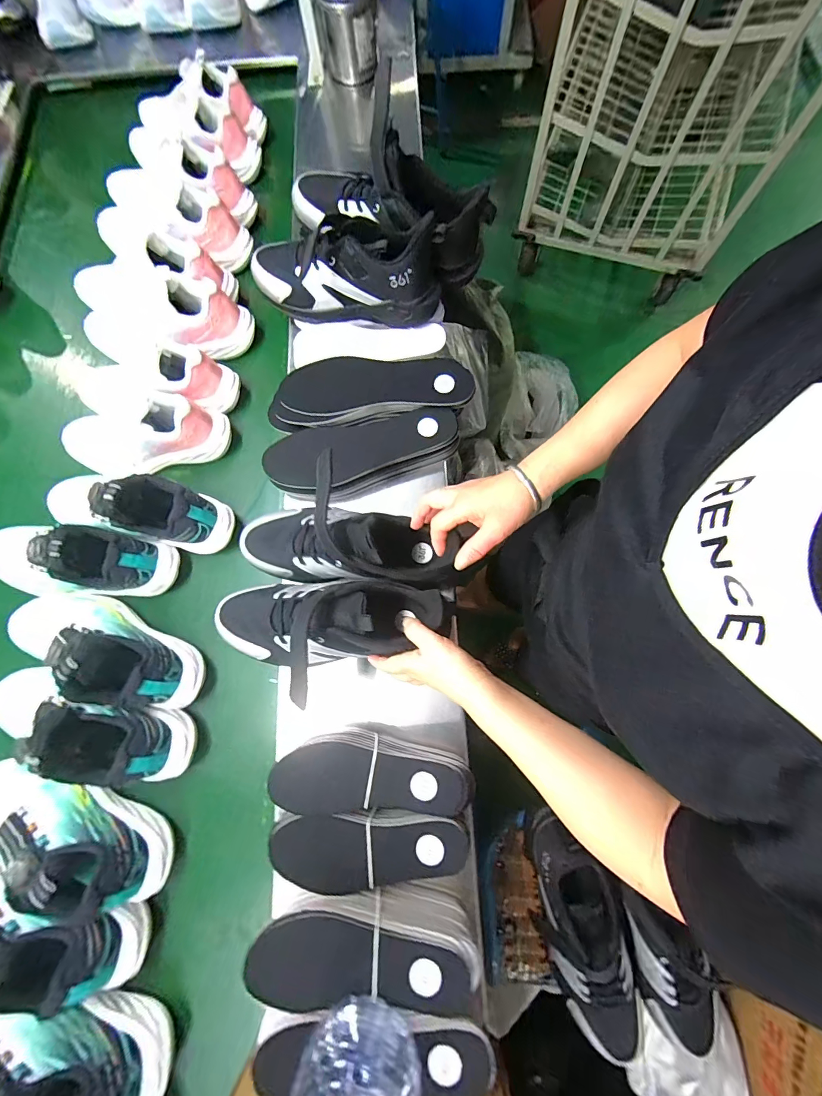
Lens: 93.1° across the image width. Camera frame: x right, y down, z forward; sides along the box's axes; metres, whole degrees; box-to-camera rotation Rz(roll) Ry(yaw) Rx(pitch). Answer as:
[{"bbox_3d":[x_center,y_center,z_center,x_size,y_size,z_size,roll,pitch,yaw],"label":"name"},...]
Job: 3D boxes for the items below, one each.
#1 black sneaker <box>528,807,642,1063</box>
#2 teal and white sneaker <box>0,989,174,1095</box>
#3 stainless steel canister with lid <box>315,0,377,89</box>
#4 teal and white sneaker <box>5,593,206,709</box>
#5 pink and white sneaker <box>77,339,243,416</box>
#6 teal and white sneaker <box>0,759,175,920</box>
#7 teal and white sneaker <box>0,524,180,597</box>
[{"bbox_3d":[0.223,0.501,0.488,0.097,0.114,0.275,-20,77,-3],"label":"black sneaker"},{"bbox_3d":[-0.391,0.538,0.397,0.253,0.106,0.103,4,77,3],"label":"teal and white sneaker"},{"bbox_3d":[-0.114,-0.970,0.733,0.103,0.124,0.087,-5,77,0],"label":"stainless steel canister with lid"},{"bbox_3d":[-0.396,0.127,0.488,0.242,0.115,0.090,27,79,8],"label":"teal and white sneaker"},{"bbox_3d":[-0.393,-0.256,0.581,0.237,0.086,0.100,-6,77,0],"label":"pink and white sneaker"},{"bbox_3d":[-0.414,0.335,0.450,0.255,0.095,0.103,14,78,5],"label":"teal and white sneaker"},{"bbox_3d":[-0.457,0.016,0.512,0.237,0.112,0.091,7,77,3],"label":"teal and white sneaker"}]

